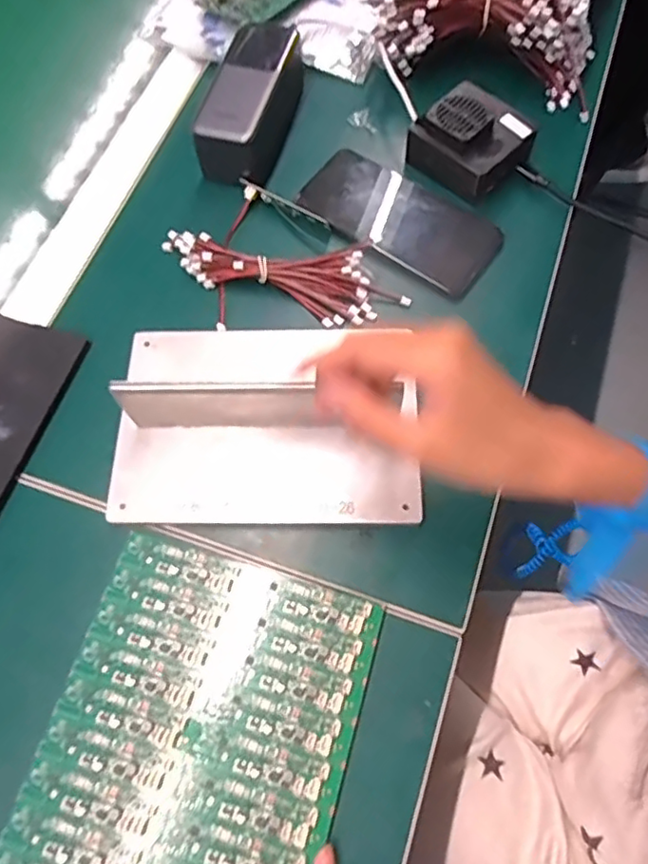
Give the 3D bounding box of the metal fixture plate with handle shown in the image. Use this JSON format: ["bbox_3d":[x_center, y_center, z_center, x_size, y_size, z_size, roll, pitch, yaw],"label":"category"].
[{"bbox_3d":[-0.040,-0.016,0.390,0.193,0.064,0.140,0,67,2],"label":"metal fixture plate with handle"}]

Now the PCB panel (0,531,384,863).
[{"bbox_3d":[-0.070,0.169,0.338,0.163,0.006,0.192,15,69,8],"label":"PCB panel"}]

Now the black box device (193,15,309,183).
[{"bbox_3d":[-0.056,-0.279,0.502,0.061,0.053,0.149,13,69,7],"label":"black box device"}]

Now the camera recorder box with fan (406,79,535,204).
[{"bbox_3d":[0.118,-0.233,0.479,0.075,0.046,0.080,-42,72,-14],"label":"camera recorder box with fan"}]

